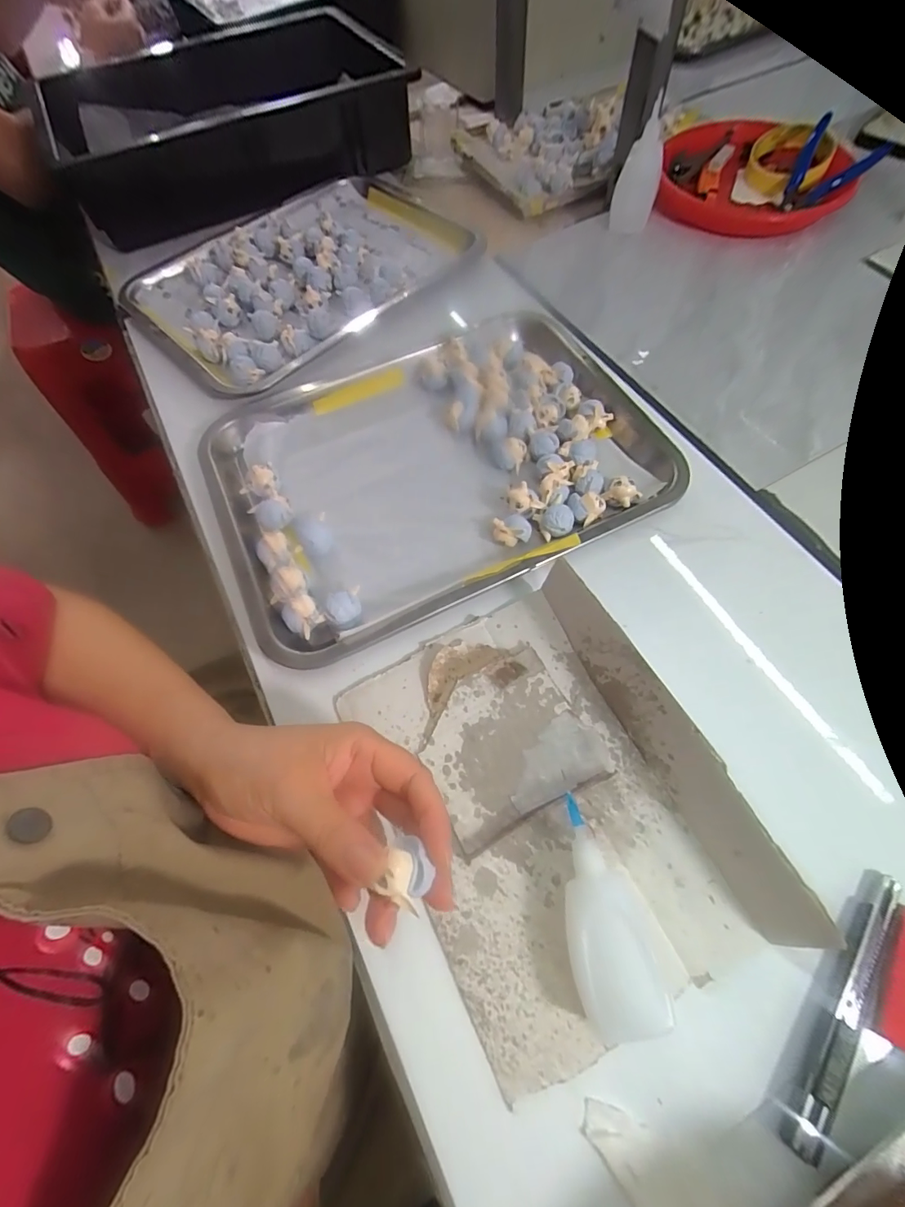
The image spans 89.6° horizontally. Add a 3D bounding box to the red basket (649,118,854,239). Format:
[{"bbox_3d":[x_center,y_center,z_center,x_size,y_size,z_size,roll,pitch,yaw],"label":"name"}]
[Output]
[{"bbox_3d":[0.365,-0.522,0.557,0.215,0.043,0.216,13,66,7],"label":"red basket"}]

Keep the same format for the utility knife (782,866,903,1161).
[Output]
[{"bbox_3d":[0.199,0.200,0.227,0.013,0.009,0.136,36,72,19],"label":"utility knife"}]

